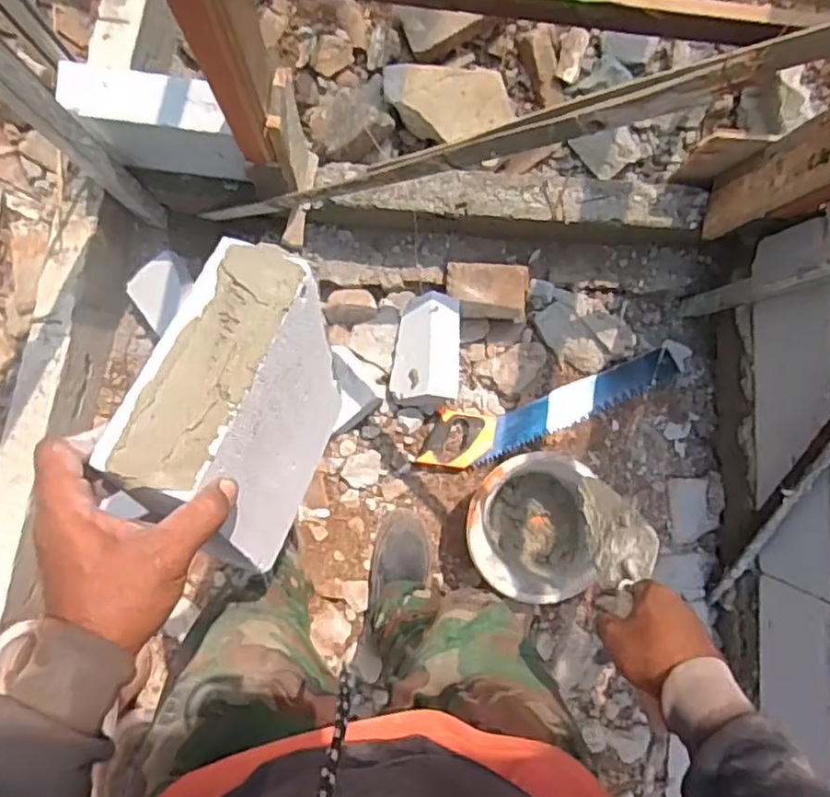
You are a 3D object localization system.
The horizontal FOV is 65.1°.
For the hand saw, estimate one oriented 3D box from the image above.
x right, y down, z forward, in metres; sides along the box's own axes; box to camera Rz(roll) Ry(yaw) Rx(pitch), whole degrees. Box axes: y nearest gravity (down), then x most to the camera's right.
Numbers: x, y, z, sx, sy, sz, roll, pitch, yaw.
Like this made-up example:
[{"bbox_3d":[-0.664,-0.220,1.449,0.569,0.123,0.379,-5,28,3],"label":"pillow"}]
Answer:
[{"bbox_3d":[0.277,0.013,1.320,0.555,0.025,0.111,-21,91,-4],"label":"hand saw"}]

